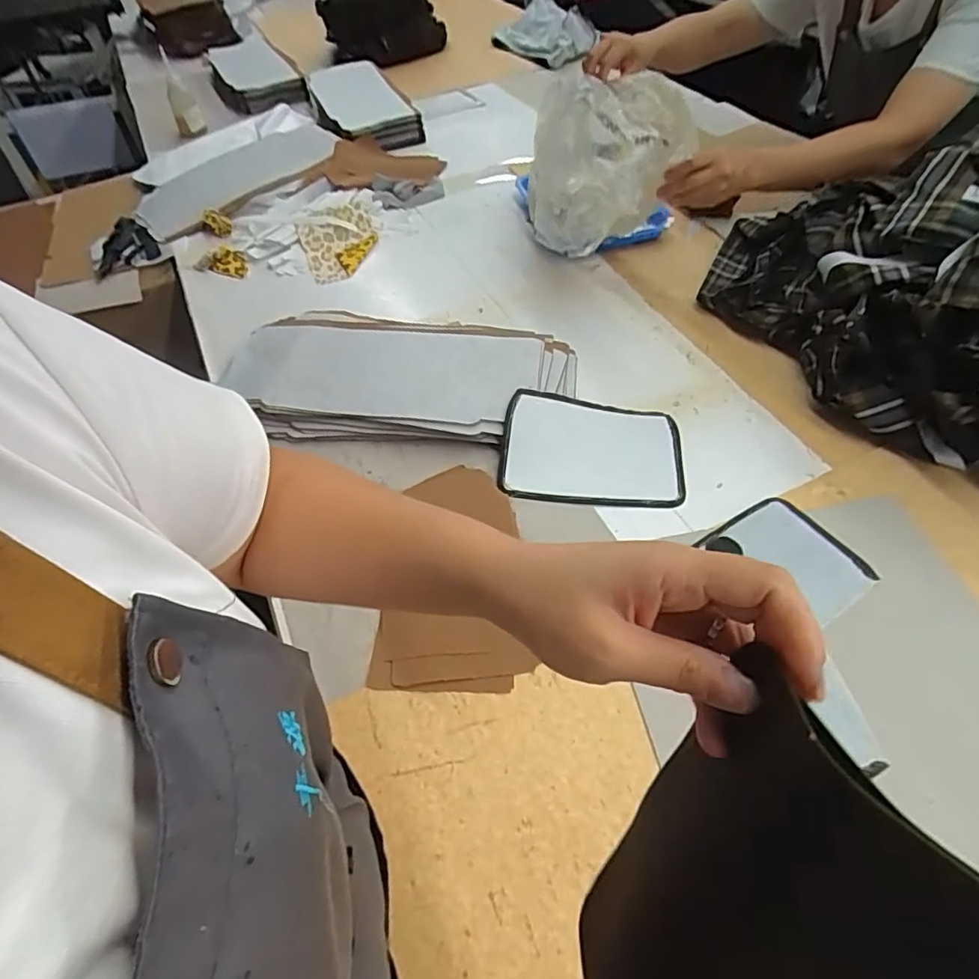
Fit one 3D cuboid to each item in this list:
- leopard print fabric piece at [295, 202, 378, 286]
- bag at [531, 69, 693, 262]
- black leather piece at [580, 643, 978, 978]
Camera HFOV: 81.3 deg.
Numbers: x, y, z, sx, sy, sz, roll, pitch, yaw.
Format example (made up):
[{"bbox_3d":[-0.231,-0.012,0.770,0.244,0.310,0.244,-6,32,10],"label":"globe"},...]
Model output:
[{"bbox_3d":[-0.274,-0.459,1.043,0.139,0.032,0.185,-21,54,-12],"label":"leopard print fabric piece"},{"bbox_3d":[0.170,-0.474,0.841,0.215,0.204,0.173,2,53,5],"label":"bag"},{"bbox_3d":[0.099,0.181,0.216,0.028,0.222,0.134,-4,36,-29],"label":"black leather piece"}]

